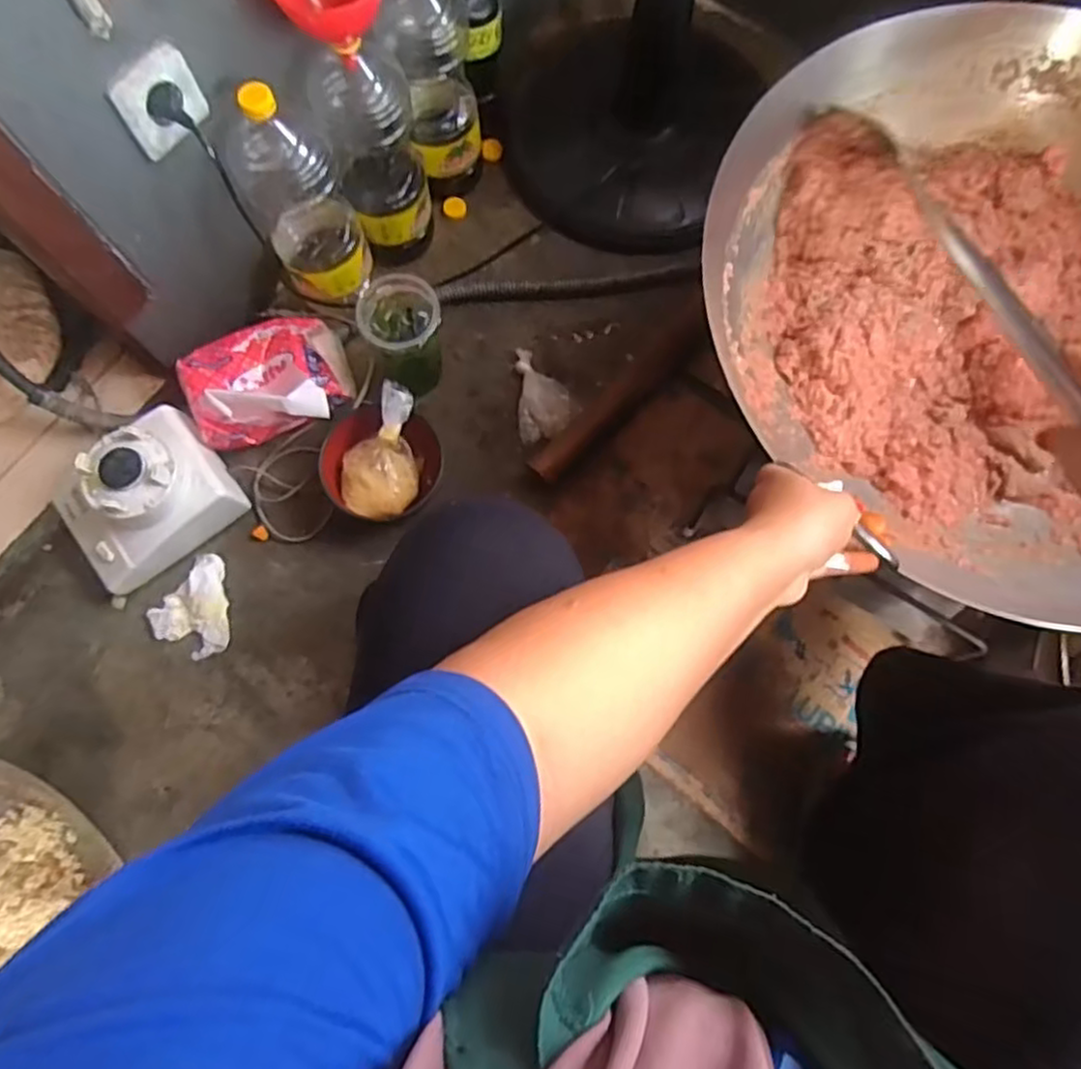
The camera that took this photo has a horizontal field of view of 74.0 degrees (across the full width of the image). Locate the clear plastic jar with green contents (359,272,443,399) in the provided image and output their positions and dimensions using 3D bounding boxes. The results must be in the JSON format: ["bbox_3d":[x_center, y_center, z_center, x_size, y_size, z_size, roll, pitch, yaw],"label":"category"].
[{"bbox_3d":[-0.157,-0.229,0.861,0.085,0.157,0.087,0,75,0],"label":"clear plastic jar with green contents"}]

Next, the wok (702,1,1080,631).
[{"bbox_3d":[0.456,-0.220,0.677,0.578,0.142,0.505,37,78,9],"label":"wok"}]

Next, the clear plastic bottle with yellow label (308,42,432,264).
[{"bbox_3d":[-0.191,-0.435,0.855,0.101,0.271,0.083,-17,76,-4],"label":"clear plastic bottle with yellow label"}]

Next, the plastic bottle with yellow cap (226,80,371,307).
[{"bbox_3d":[-0.272,-0.376,0.802,0.101,0.267,0.099,0,75,0],"label":"plastic bottle with yellow cap"}]

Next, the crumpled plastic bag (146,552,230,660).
[{"bbox_3d":[-0.401,0.090,0.850,0.091,0.026,0.108,40,79,10],"label":"crumpled plastic bag"}]

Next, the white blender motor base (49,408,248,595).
[{"bbox_3d":[-0.458,-0.042,0.822,0.182,0.124,0.131,-40,79,-10],"label":"white blender motor base"}]

